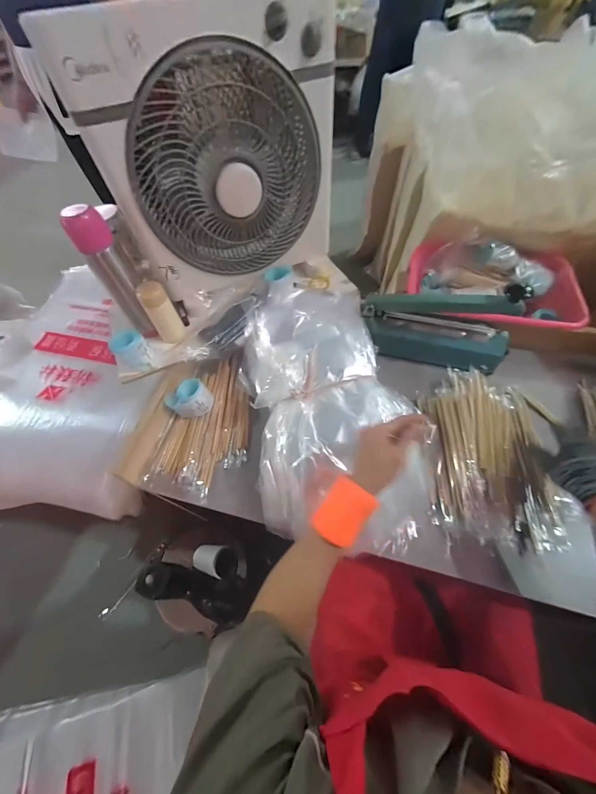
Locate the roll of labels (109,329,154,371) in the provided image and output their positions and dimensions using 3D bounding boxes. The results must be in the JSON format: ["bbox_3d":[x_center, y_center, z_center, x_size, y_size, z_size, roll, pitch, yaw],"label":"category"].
[{"bbox_3d":[-0.330,-0.089,0.579,0.062,0.062,0.057,-13,59,-5],"label":"roll of labels"}]

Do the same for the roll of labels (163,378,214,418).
[{"bbox_3d":[-0.215,0.004,0.581,0.084,0.054,0.060,-9,58,-2],"label":"roll of labels"}]

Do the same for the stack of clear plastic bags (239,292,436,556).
[{"bbox_3d":[0.052,0.003,0.547,0.285,0.111,0.510,-12,59,-4],"label":"stack of clear plastic bags"}]

